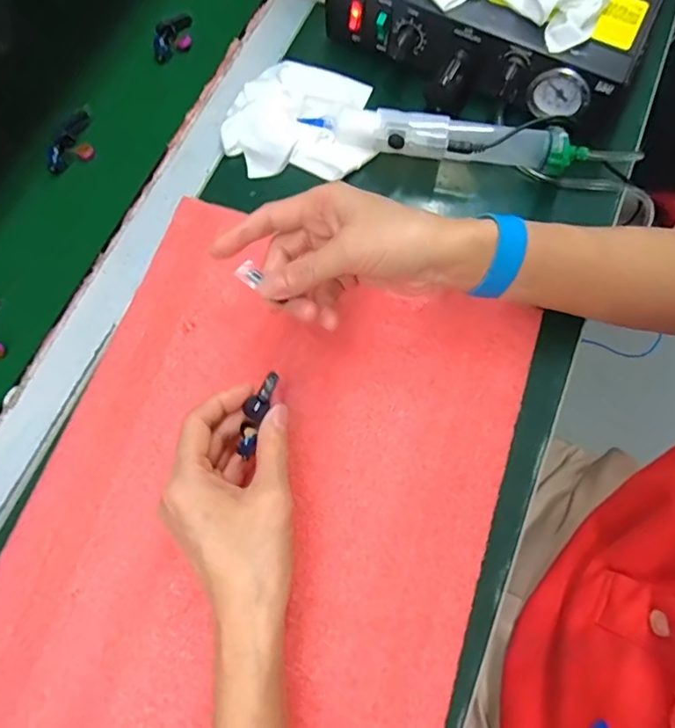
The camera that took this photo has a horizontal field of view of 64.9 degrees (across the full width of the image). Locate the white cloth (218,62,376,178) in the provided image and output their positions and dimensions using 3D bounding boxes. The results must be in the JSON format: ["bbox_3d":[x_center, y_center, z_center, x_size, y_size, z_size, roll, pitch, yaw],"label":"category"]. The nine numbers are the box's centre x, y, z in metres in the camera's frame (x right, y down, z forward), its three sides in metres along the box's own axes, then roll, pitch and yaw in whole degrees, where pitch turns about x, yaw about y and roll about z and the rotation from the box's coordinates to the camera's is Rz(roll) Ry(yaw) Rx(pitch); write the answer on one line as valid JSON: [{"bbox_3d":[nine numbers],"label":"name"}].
[{"bbox_3d":[-0.030,-0.193,0.407,0.108,0.026,0.095,6,72,2],"label":"white cloth"}]

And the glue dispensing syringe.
[{"bbox_3d":[0.079,-0.166,0.393,0.199,0.026,0.032,10,72,4],"label":"glue dispensing syringe"}]

